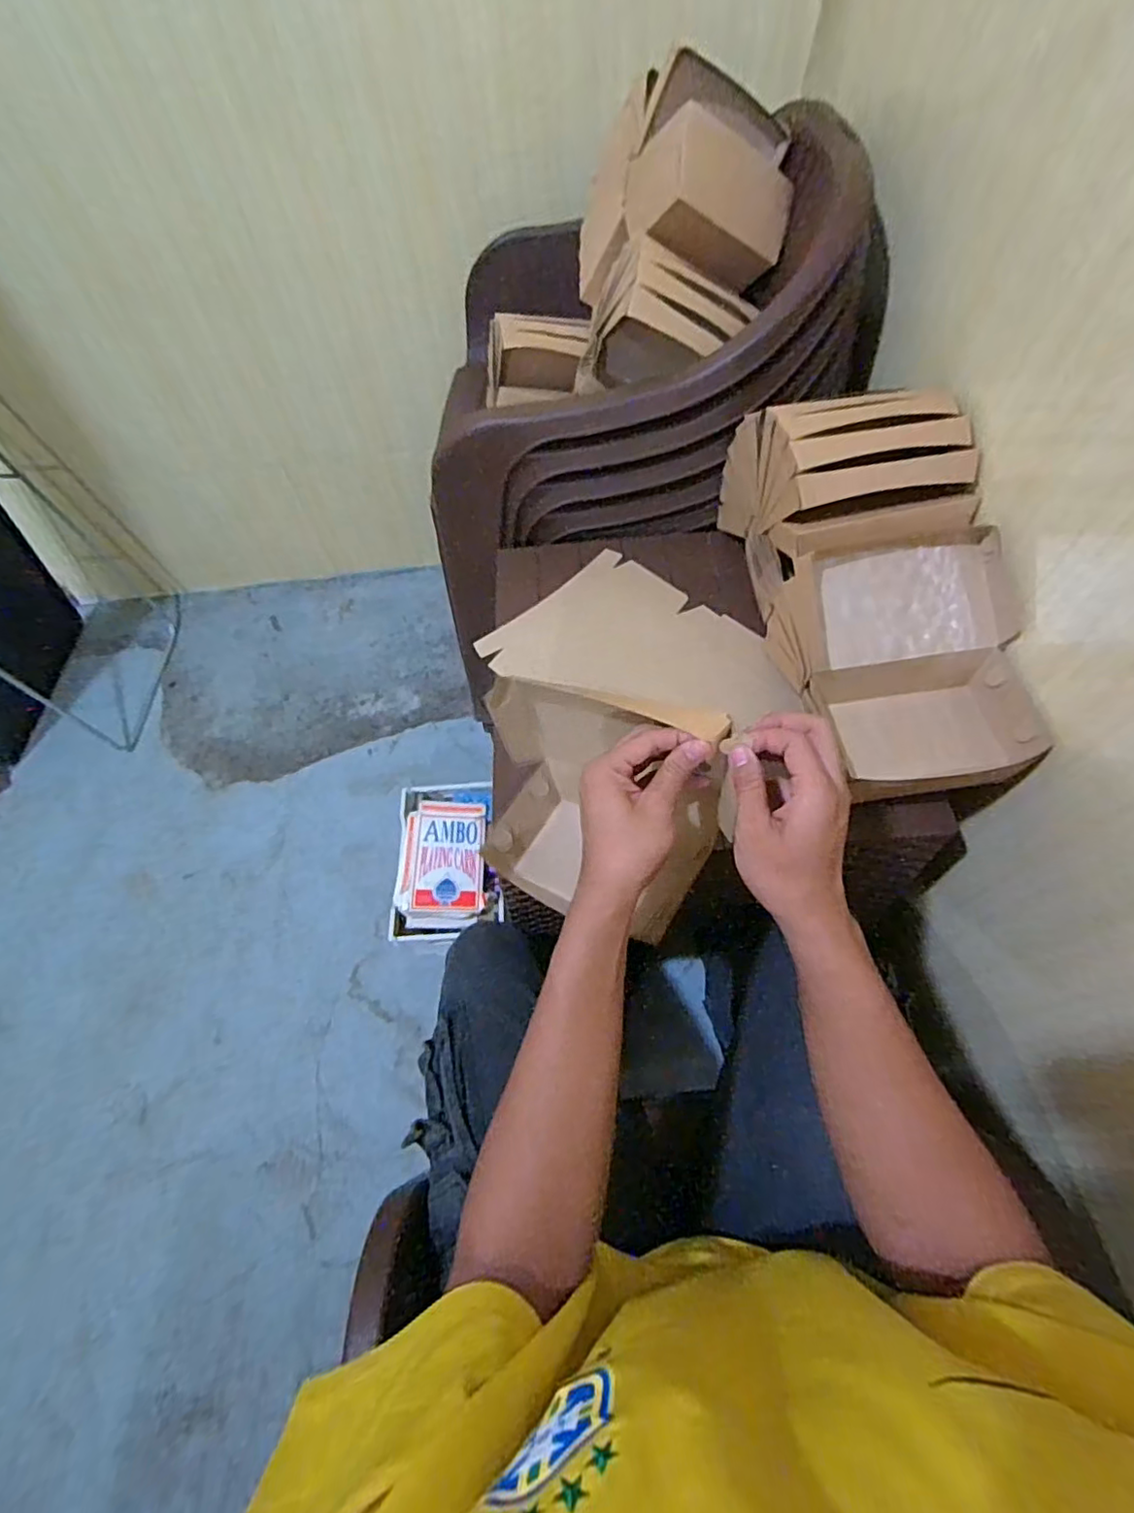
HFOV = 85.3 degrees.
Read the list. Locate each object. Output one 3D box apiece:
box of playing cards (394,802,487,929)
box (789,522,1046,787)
[{"bbox_3d":[-0.231,0.190,1.134,0.149,0.040,0.236,-3,60,2],"label":"box of playing cards"},{"bbox_3d":[0.327,-0.089,0.591,0.195,0.108,0.211,-5,60,1],"label":"box"}]

